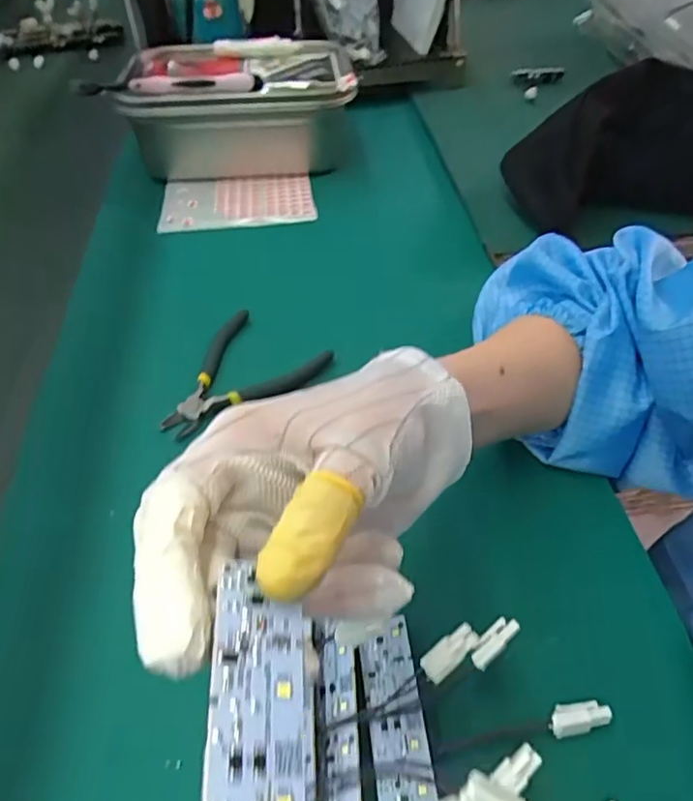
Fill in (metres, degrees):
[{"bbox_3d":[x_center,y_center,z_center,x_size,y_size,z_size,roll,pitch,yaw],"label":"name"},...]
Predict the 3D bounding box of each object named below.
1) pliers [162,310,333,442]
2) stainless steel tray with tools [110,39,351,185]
[{"bbox_3d":[-0.085,-0.024,0.434,0.126,0.024,0.096,-27,51,-19],"label":"pliers"},{"bbox_3d":[-0.117,-0.320,0.646,0.230,0.102,0.162,-4,47,0],"label":"stainless steel tray with tools"}]

